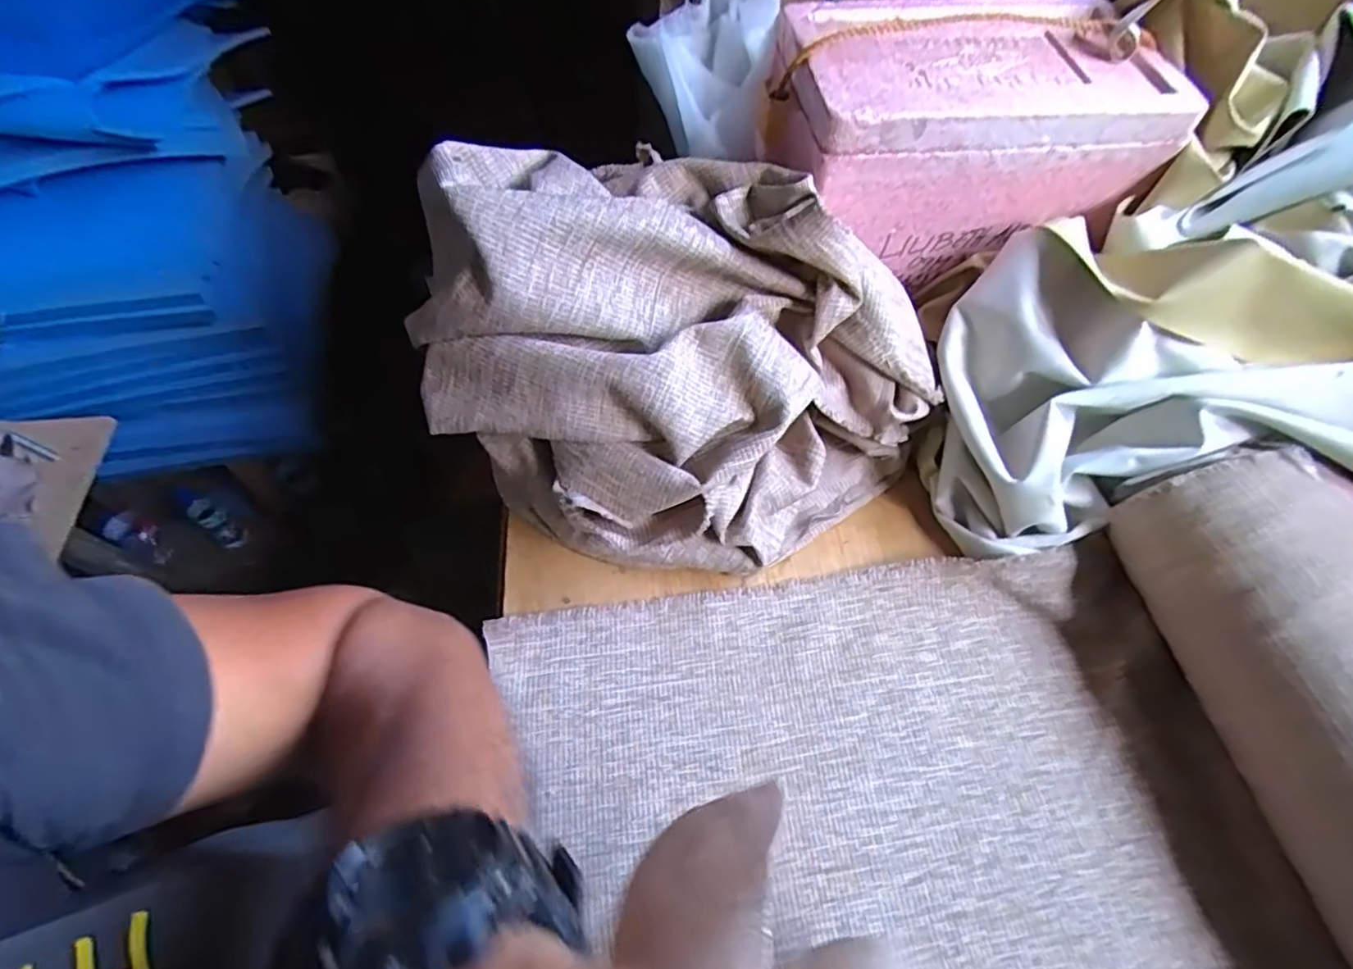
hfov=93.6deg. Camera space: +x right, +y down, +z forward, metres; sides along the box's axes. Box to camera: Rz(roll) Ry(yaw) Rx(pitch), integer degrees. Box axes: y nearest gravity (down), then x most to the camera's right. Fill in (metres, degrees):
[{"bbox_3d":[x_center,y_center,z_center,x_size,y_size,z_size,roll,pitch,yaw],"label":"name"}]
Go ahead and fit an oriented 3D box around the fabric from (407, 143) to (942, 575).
[{"bbox_3d":[-0.004,-0.141,0.689,0.495,0.309,0.406,36,63,17],"label":"fabric"}]

